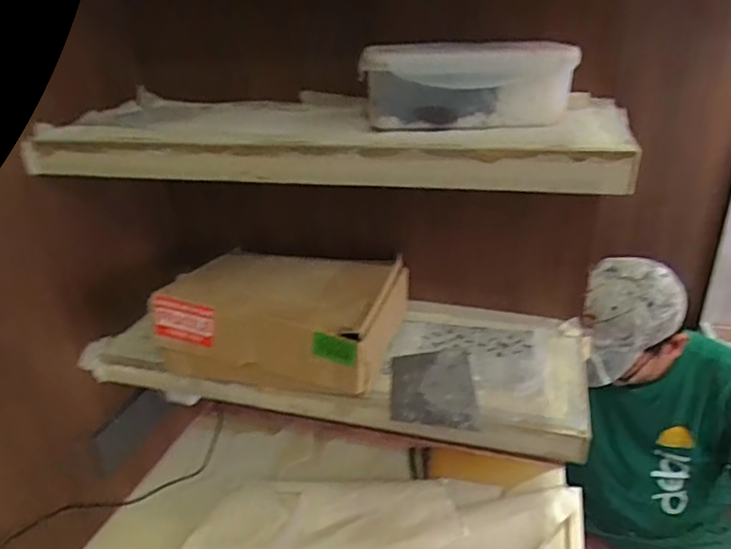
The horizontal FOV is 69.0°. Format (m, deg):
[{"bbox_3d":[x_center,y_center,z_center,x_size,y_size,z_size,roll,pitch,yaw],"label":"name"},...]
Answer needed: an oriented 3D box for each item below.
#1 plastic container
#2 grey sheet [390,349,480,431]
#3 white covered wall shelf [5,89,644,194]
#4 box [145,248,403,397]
[{"bbox_3d":[0.103,-0.188,0.519,0.186,0.072,0.138,5,27,16],"label":"plastic container"},{"bbox_3d":[0.079,0.130,0.624,0.093,0.011,0.136,-1,26,5],"label":"grey sheet"},{"bbox_3d":[-0.058,-0.163,0.581,0.622,0.038,0.207,5,38,17],"label":"white covered wall shelf"},{"bbox_3d":[-0.099,0.046,0.683,0.265,0.102,0.194,4,26,16],"label":"box"}]

